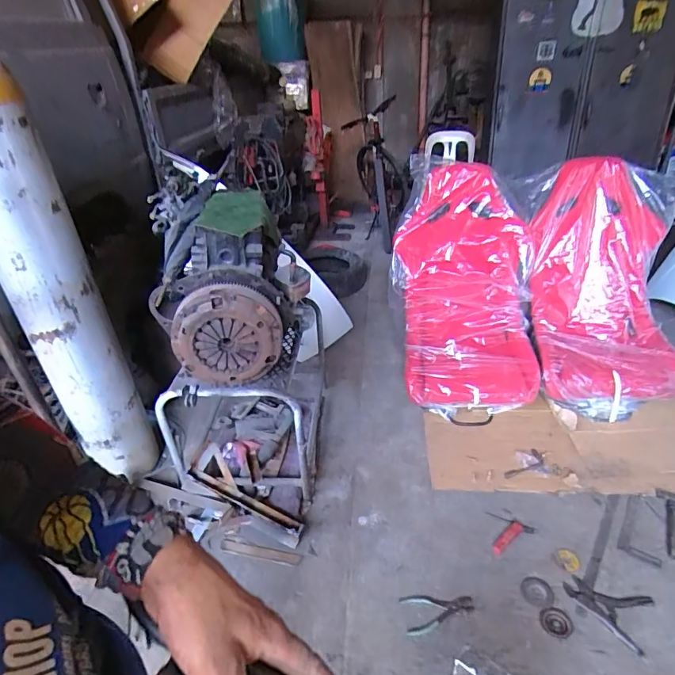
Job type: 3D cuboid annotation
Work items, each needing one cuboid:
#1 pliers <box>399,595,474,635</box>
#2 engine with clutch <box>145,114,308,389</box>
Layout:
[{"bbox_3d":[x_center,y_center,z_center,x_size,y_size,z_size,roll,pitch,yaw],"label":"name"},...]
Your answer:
[{"bbox_3d":[0.280,0.753,1.258,0.197,0.020,0.107,-7,33,-7],"label":"pliers"},{"bbox_3d":[-0.326,-0.156,1.403,0.425,0.453,0.532,-10,31,-11],"label":"engine with clutch"}]

